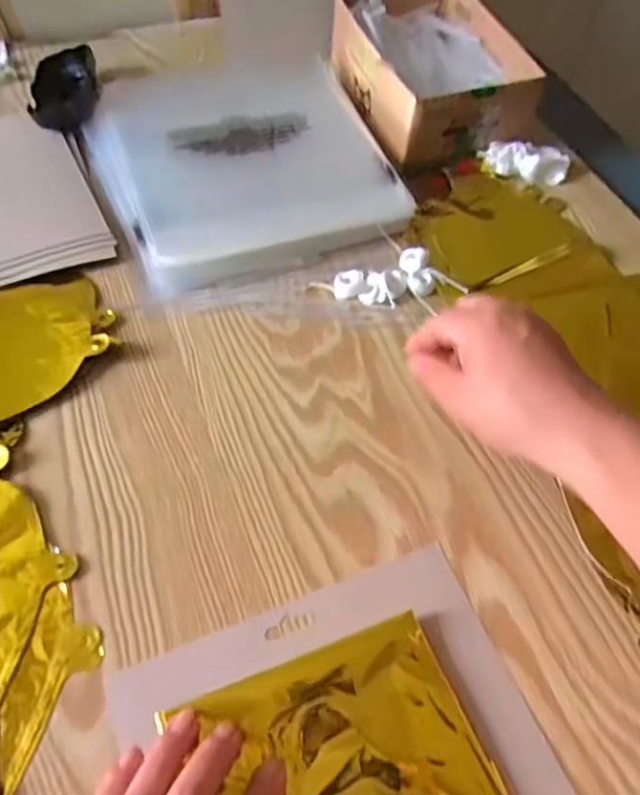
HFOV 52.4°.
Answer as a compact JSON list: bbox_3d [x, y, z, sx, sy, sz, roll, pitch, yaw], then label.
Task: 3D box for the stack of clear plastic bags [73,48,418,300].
[{"bbox_3d":[-0.069,-0.207,0.552,0.224,0.028,0.257,-16,58,-15],"label":"stack of clear plastic bags"}]

